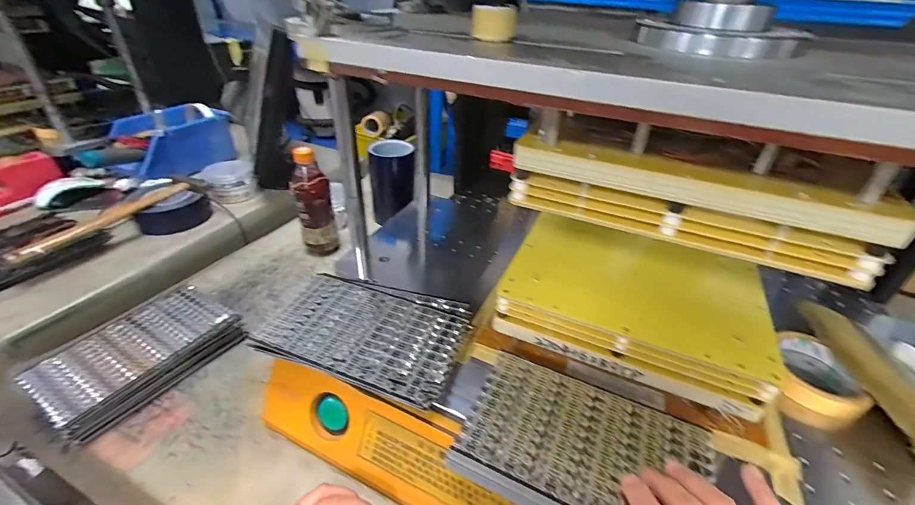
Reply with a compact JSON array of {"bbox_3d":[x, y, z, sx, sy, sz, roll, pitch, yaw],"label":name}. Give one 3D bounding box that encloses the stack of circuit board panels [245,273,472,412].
[{"bbox_3d":[-0.093,0.082,0.420,0.195,0.017,0.132,12,37,12],"label":"stack of circuit board panels"}]

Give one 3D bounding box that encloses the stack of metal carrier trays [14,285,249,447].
[{"bbox_3d":[-0.390,0.127,0.496,0.125,0.050,0.213,25,41,27],"label":"stack of metal carrier trays"}]

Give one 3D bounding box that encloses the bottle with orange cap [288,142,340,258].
[{"bbox_3d":[-0.240,-0.079,0.663,0.056,0.193,0.053,-8,37,-16],"label":"bottle with orange cap"}]

